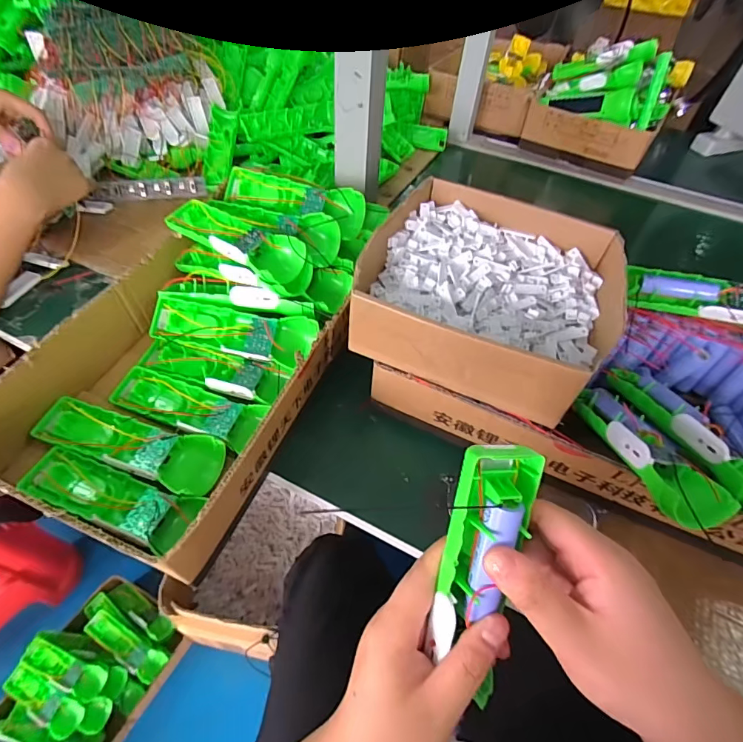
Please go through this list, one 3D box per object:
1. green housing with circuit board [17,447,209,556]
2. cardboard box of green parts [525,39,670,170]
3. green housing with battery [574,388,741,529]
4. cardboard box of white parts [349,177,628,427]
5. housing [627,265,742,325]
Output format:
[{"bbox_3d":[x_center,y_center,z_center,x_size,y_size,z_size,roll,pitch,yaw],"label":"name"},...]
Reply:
[{"bbox_3d":[-0.210,0.101,0.349,0.146,0.022,0.043,16,52,9],"label":"green housing with circuit board"},{"bbox_3d":[0.408,-0.486,0.777,0.222,0.132,0.185,27,54,18],"label":"cardboard box of green parts"},{"bbox_3d":[0.210,0.058,0.345,0.056,0.033,0.151,-7,34,-9],"label":"green housing with battery"},{"bbox_3d":[0.108,-0.077,0.401,0.211,0.062,0.206,21,53,13],"label":"cardboard box of white parts"},{"bbox_3d":[0.335,-0.070,0.431,0.152,0.032,0.060,12,51,7],"label":"housing"}]

